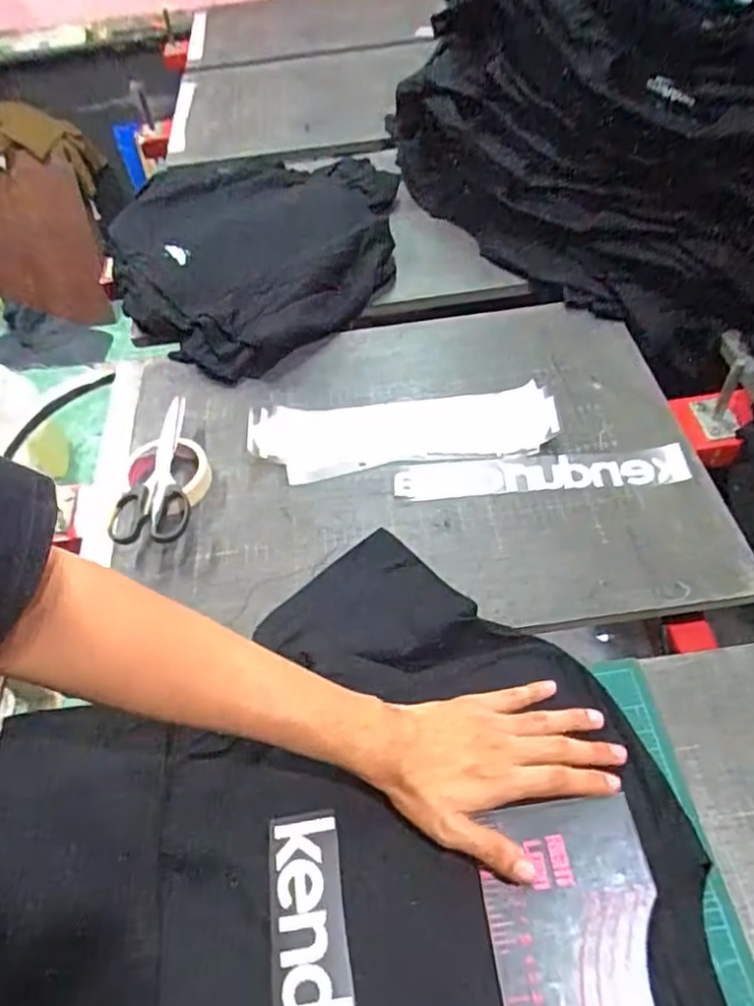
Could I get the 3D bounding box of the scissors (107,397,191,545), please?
[{"bbox_3d":[-0.237,-0.037,0.690,0.073,0.021,0.196,-9,54,-2],"label":"scissors"}]

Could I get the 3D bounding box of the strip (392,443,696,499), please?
[{"bbox_3d":[0.170,-0.030,0.677,0.298,0.006,0.044,-5,59,3],"label":"strip"}]

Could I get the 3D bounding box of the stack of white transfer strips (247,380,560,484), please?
[{"bbox_3d":[0.025,-0.081,0.713,0.327,0.029,0.098,-2,52,4],"label":"stack of white transfer strips"}]

